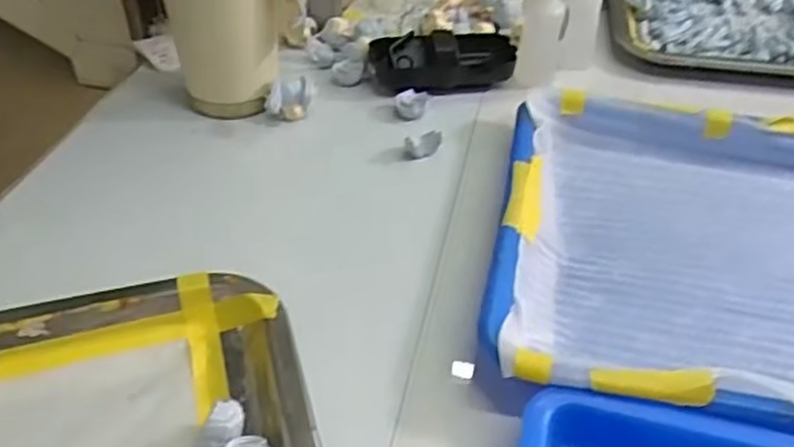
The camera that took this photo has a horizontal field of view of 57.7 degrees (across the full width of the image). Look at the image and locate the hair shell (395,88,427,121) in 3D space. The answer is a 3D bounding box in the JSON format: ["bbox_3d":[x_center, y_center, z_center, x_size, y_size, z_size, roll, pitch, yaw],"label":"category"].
[{"bbox_3d":[0.010,-0.087,0.530,0.023,0.016,0.024,1,40,1],"label":"hair shell"}]

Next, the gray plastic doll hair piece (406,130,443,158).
[{"bbox_3d":[0.018,-0.053,0.488,0.024,0.016,0.010,-16,43,-18],"label":"gray plastic doll hair piece"}]

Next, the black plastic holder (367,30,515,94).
[{"bbox_3d":[0.037,-0.125,0.555,0.110,0.038,0.057,-10,43,-13],"label":"black plastic holder"}]

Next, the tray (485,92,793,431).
[{"bbox_3d":[0.224,0.019,0.392,0.330,0.049,0.257,9,41,10],"label":"tray"}]

